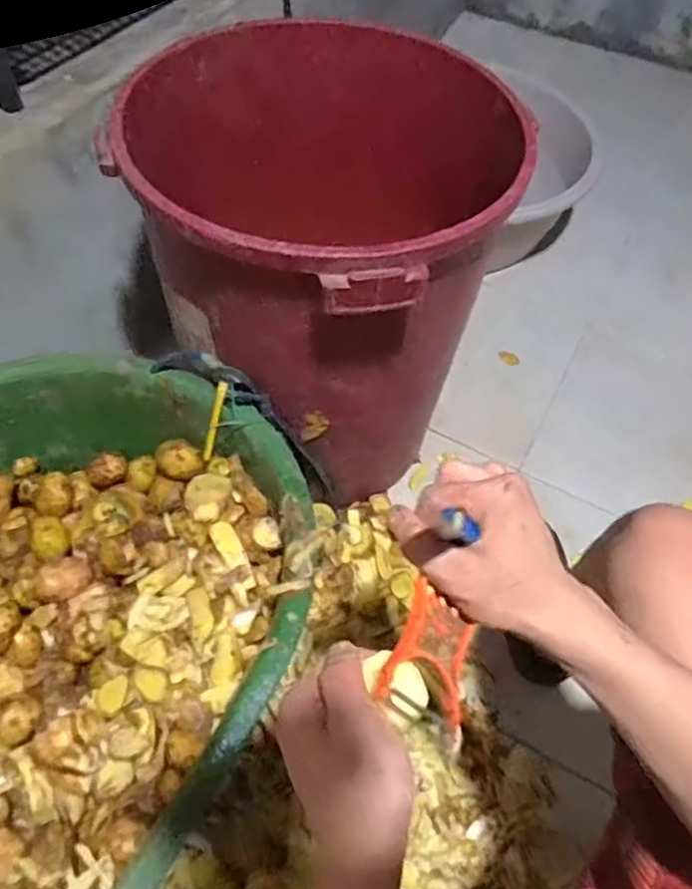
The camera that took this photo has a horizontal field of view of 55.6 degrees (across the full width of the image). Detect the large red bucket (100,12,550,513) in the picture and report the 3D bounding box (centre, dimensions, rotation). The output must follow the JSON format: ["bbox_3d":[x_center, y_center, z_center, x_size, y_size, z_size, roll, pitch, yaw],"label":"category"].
[{"bbox_3d":[-0.039,-0.180,0.878,0.421,0.510,0.385,1,55,-2],"label":"large red bucket"}]

